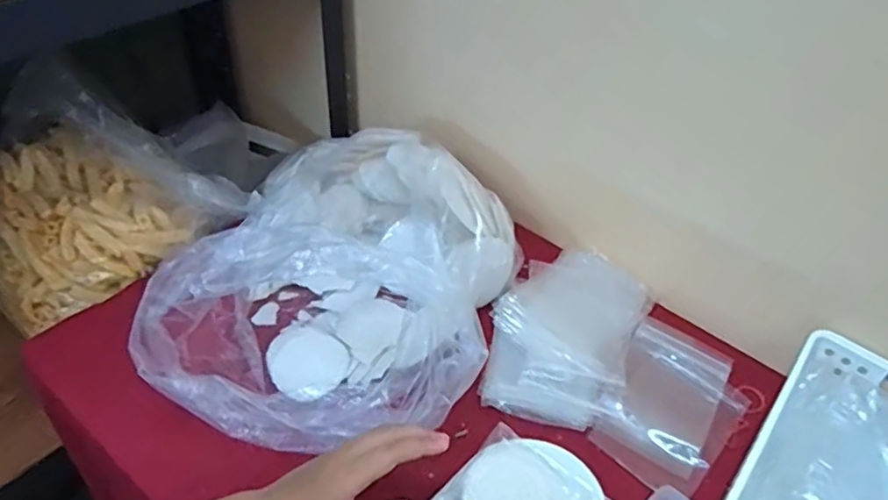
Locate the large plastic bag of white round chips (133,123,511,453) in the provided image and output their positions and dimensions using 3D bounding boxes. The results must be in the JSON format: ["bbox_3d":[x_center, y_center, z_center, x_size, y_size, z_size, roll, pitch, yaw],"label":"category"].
[{"bbox_3d":[-0.085,0.024,0.613,0.281,0.140,0.351,19,46,13],"label":"large plastic bag of white round chips"}]

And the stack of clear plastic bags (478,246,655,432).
[{"bbox_3d":[0.126,0.086,0.654,0.140,0.030,0.225,22,47,16],"label":"stack of clear plastic bags"}]

